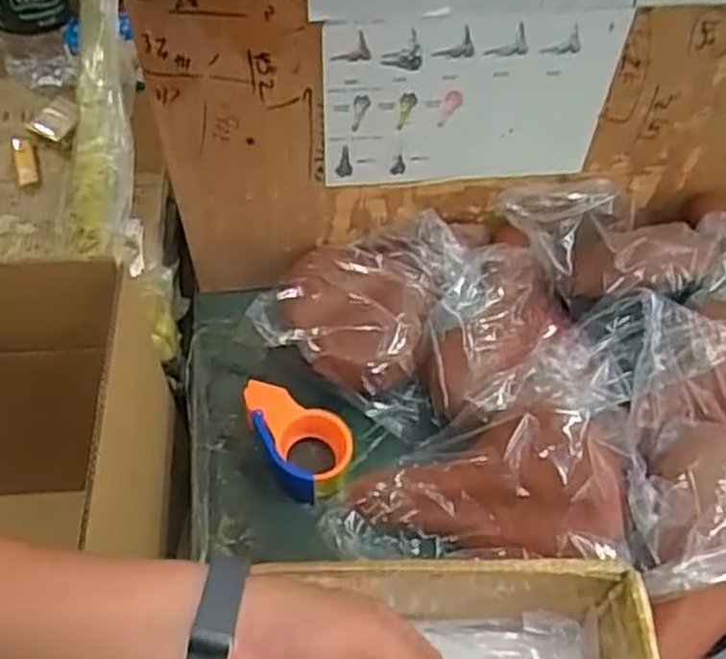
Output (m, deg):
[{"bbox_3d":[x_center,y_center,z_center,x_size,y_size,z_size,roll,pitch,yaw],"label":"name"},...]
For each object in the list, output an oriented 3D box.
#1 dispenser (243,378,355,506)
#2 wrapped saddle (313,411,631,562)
[{"bbox_3d":[-0.077,0.119,0.812,0.124,0.068,0.076,22,58,14],"label":"dispenser"},{"bbox_3d":[0.099,0.161,0.730,0.291,0.079,0.124,-16,53,19],"label":"wrapped saddle"}]

